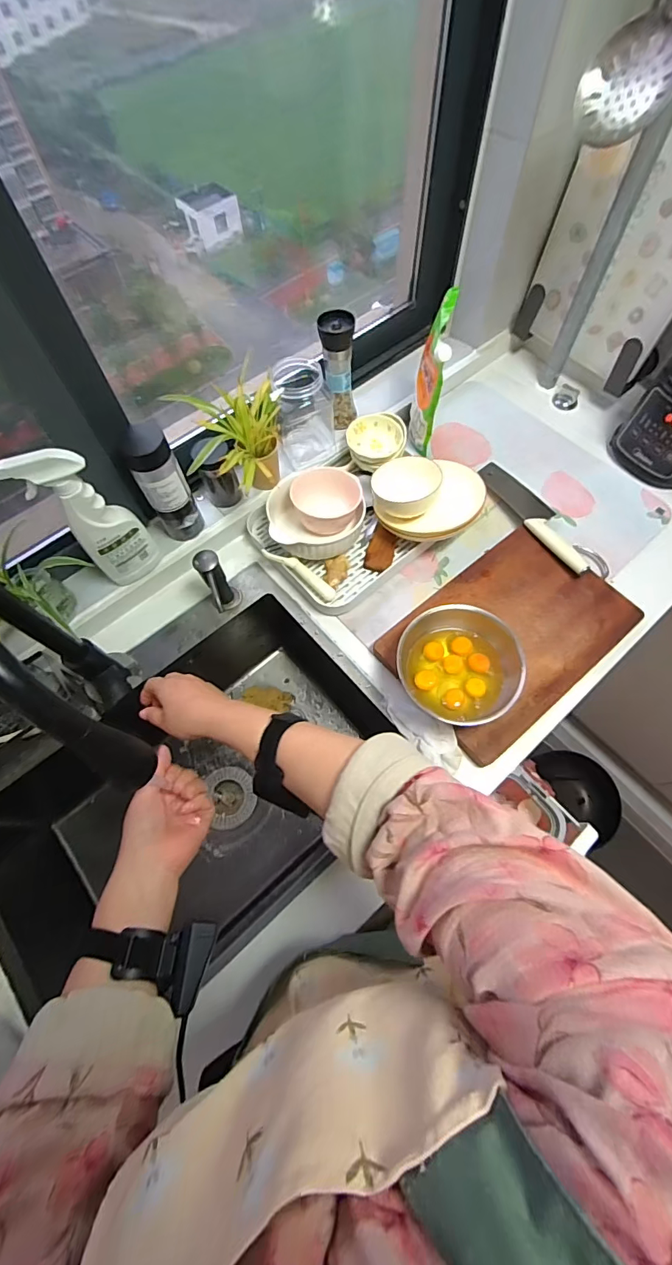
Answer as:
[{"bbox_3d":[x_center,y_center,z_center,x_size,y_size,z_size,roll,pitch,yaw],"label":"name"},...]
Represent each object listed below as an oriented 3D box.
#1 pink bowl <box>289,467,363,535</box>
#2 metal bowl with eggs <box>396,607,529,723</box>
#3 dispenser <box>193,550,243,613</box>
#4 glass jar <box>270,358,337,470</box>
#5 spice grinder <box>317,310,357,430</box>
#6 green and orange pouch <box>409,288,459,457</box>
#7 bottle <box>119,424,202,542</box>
[{"bbox_3d":[-0.015,-0.218,0.763,0.114,0.059,0.112,-7,65,-2],"label":"pink bowl"},{"bbox_3d":[0.175,0.042,0.643,0.161,0.068,0.170,-1,65,1],"label":"metal bowl with eggs"},{"bbox_3d":[-0.172,-0.063,0.704,0.044,0.107,0.097,-26,67,-10],"label":"dispenser"},{"bbox_3d":[-0.053,-0.372,0.792,0.096,0.155,0.115,-9,66,-2],"label":"glass jar"},{"bbox_3d":[0.005,-0.441,0.786,0.060,0.182,0.056,-3,65,0],"label":"spice grinder"},{"bbox_3d":[0.162,-0.435,0.790,0.048,0.217,0.135,7,66,5],"label":"green and orange pouch"},{"bbox_3d":[-0.260,-0.222,0.692,0.067,0.178,0.065,-28,68,-11],"label":"bottle"}]

